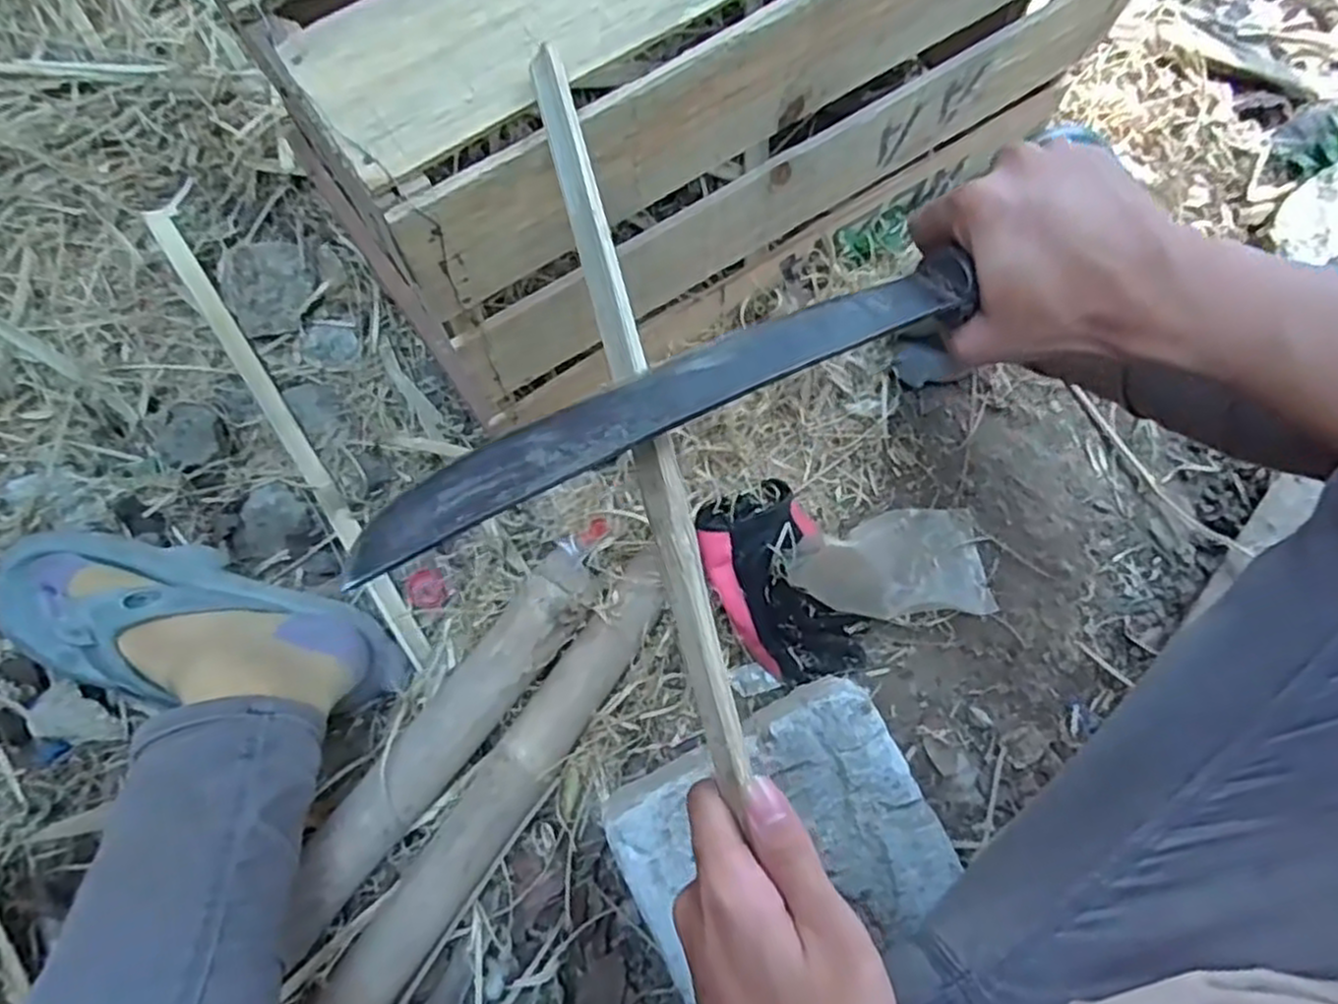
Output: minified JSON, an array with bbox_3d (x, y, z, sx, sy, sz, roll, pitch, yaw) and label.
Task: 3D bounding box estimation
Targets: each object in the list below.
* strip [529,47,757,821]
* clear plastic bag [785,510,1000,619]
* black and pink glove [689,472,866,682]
[{"bbox_3d":[-0.013,-0.043,0.324,0.016,0.012,0.320,-15,83,-6],"label":"strip"},{"bbox_3d":[0.182,0.048,0.614,0.175,0.039,0.091,-2,71,-17],"label":"clear plastic bag"},{"bbox_3d":[0.090,0.067,0.612,0.101,0.054,0.158,-24,75,-7],"label":"black and pink glove"}]

